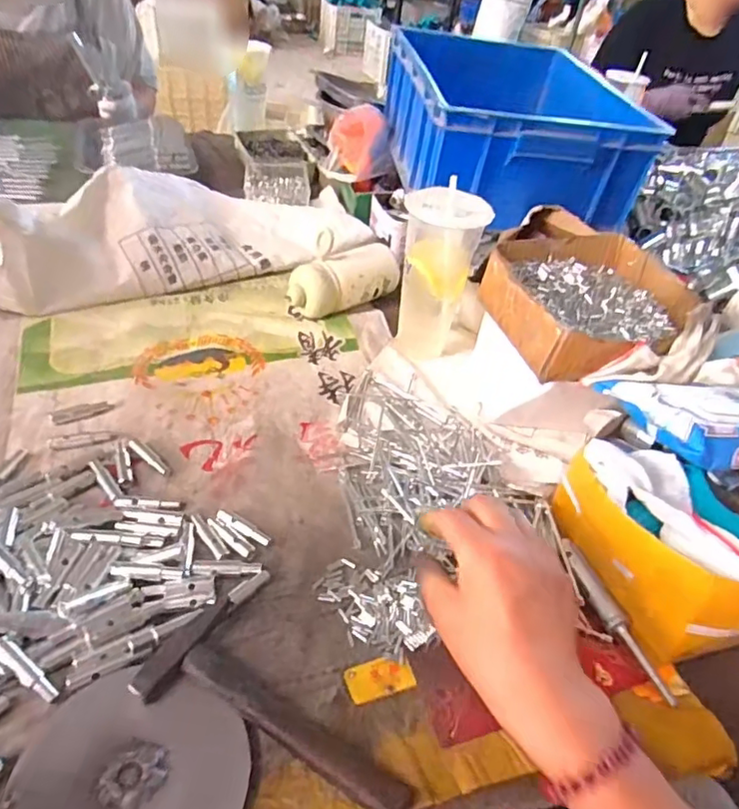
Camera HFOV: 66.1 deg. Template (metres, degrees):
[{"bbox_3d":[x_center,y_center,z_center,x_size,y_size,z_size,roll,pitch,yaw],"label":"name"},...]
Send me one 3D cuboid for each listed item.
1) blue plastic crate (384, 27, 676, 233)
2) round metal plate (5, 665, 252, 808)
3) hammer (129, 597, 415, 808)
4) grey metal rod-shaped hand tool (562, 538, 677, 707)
[{"bbox_3d":[0.188,-0.416,0.845,0.298,0.132,0.424,2,42,-6],"label":"blue plastic crate"},{"bbox_3d":[-0.136,0.210,0.317,0.126,0.013,0.114,20,43,14],"label":"round metal plate"},{"bbox_3d":[-0.054,0.191,0.348,0.172,0.019,0.071,25,45,18],"label":"hammer"},{"bbox_3d":[0.183,0.159,0.427,0.015,0.013,0.131,-9,45,-18],"label":"grey metal rod-shaped hand tool"}]

